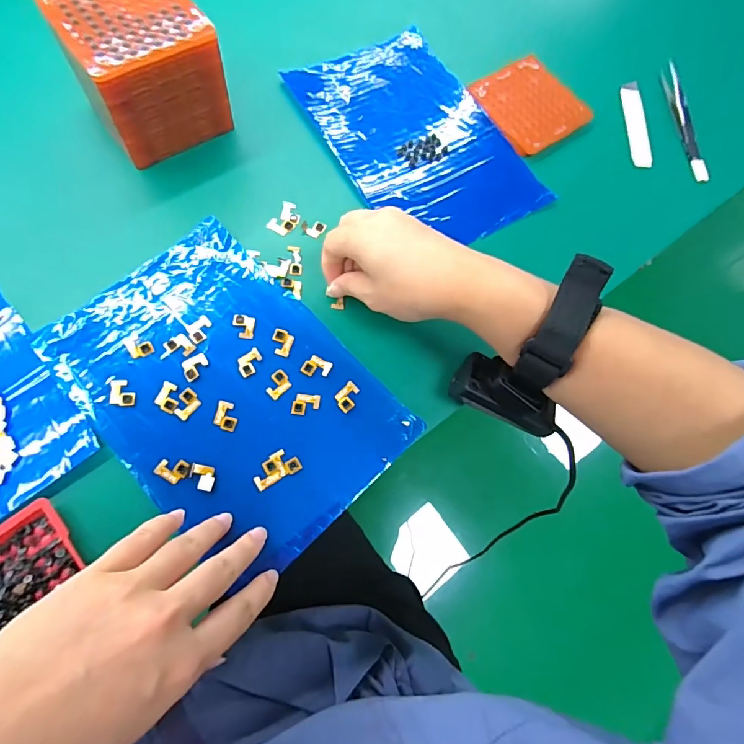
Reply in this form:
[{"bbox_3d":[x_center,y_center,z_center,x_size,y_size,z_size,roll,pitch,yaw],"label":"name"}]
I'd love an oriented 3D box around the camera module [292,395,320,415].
[{"bbox_3d":[-0.046,0.022,0.299,0.018,0.004,0.015,4,72,-5],"label":"camera module"}]

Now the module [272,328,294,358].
[{"bbox_3d":[-0.065,-0.021,0.311,0.015,0.004,0.018,19,72,0],"label":"module"}]

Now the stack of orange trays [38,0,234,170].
[{"bbox_3d":[-0.169,-0.228,0.331,0.093,0.081,0.090,-30,77,-15],"label":"stack of orange trays"}]

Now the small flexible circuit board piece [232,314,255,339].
[{"bbox_3d":[-0.092,-0.034,0.310,0.015,0.004,0.018,4,72,-5],"label":"small flexible circuit board piece"}]

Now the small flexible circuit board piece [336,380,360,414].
[{"bbox_3d":[-0.016,0.017,0.300,0.014,0.004,0.019,44,73,8],"label":"small flexible circuit board piece"}]

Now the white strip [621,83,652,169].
[{"bbox_3d":[0.253,-0.239,0.415,0.021,0.004,0.104,3,71,3],"label":"white strip"}]

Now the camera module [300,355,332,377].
[{"bbox_3d":[-0.039,-0.003,0.307,0.019,0.004,0.015,27,72,2],"label":"camera module"}]

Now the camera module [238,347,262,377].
[{"bbox_3d":[-0.085,-0.007,0.302,0.019,0.004,0.015,-39,80,-16],"label":"camera module"}]

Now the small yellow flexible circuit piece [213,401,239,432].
[{"bbox_3d":[-0.097,0.029,0.289,0.014,0.004,0.018,12,72,-2],"label":"small yellow flexible circuit piece"}]

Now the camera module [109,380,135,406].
[{"bbox_3d":[-0.166,0.013,0.287,0.015,0.004,0.019,-5,73,-8],"label":"camera module"}]

